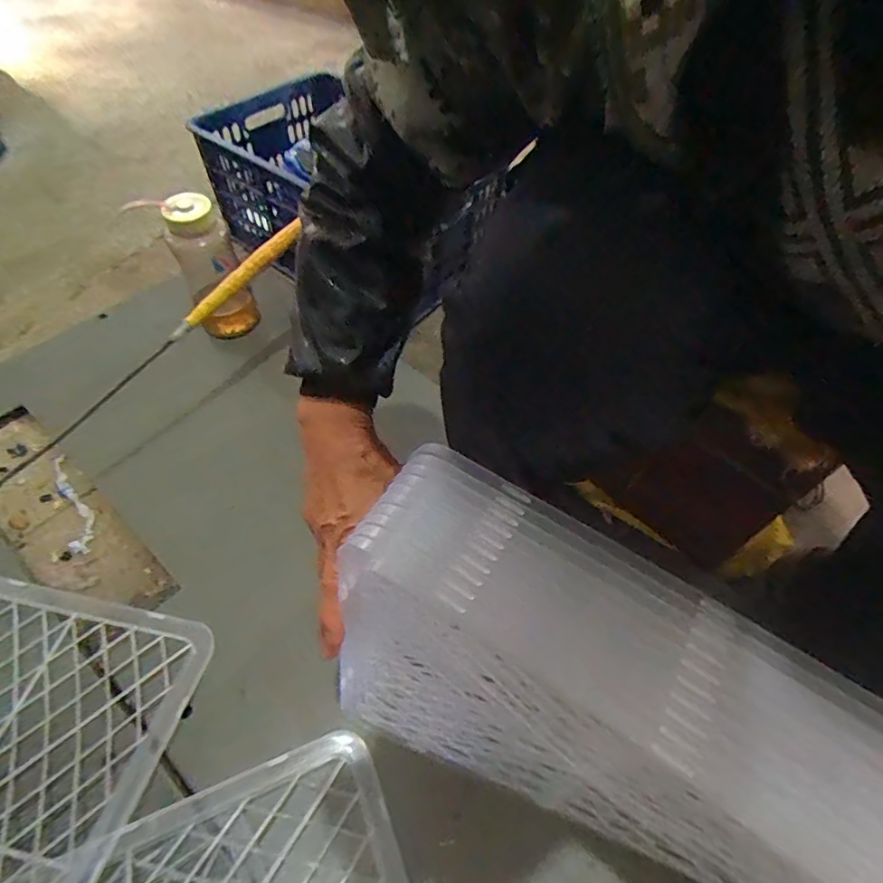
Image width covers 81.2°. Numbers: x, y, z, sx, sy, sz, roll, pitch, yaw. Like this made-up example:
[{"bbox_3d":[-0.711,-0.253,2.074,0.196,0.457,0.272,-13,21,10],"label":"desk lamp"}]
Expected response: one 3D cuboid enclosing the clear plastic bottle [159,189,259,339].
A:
[{"bbox_3d":[-0.343,-0.260,0.768,0.084,0.216,0.087,-31,62,-23],"label":"clear plastic bottle"}]

